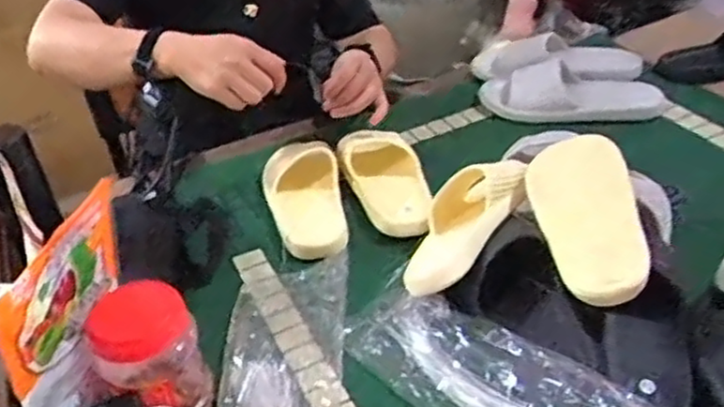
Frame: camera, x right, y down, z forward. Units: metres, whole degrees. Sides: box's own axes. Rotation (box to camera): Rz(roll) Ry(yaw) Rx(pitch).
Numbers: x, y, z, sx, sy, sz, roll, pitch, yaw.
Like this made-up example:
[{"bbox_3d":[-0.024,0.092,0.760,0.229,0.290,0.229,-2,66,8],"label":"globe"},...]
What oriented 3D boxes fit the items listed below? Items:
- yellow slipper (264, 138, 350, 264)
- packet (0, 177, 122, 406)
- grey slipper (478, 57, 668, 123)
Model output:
[{"bbox_3d":[-0.074,-0.012,0.973,0.105,0.058,0.233,-12,35,-9],"label":"yellow slipper"},{"bbox_3d":[-0.256,0.096,0.653,0.033,0.157,0.182,0,35,8],"label":"packet"},{"bbox_3d":[0.324,-0.179,1.140,0.271,0.061,0.113,2,35,10],"label":"grey slipper"}]

